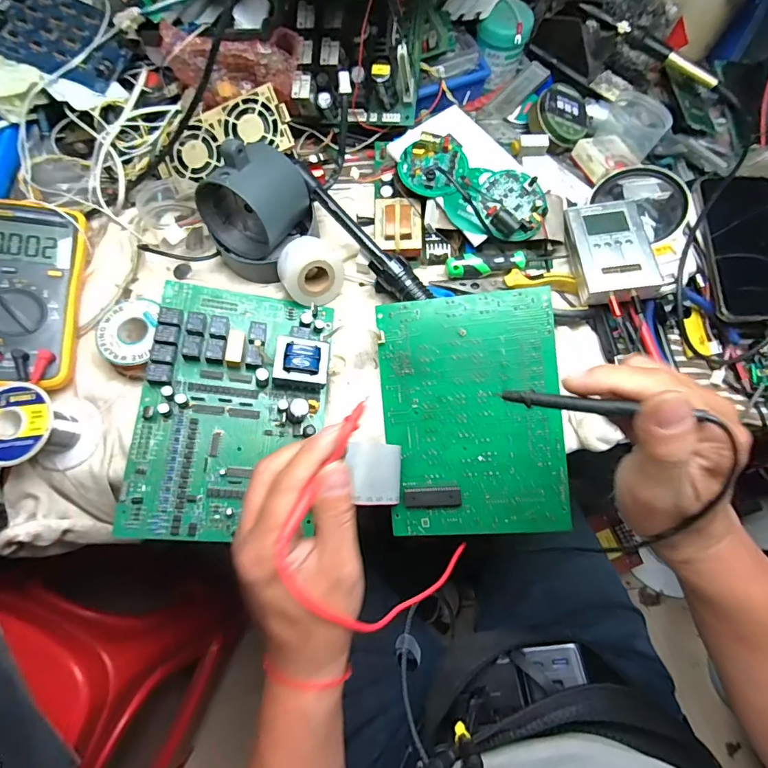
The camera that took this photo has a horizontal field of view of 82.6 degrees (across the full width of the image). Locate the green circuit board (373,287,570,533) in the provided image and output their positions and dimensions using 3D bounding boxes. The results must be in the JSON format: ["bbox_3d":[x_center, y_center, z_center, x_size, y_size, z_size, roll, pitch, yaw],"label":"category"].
[{"bbox_3d":[0.081,0.028,0.401,0.159,0.011,0.218,-5,89,9],"label":"green circuit board"}]

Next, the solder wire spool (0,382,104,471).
[{"bbox_3d":[-0.295,0.037,0.372,0.068,0.062,0.065,1,72,-2],"label":"solder wire spool"}]

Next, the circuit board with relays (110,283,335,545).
[{"bbox_3d":[-0.137,0.019,0.393,0.165,0.042,0.229,3,72,-1],"label":"circuit board with relays"}]

